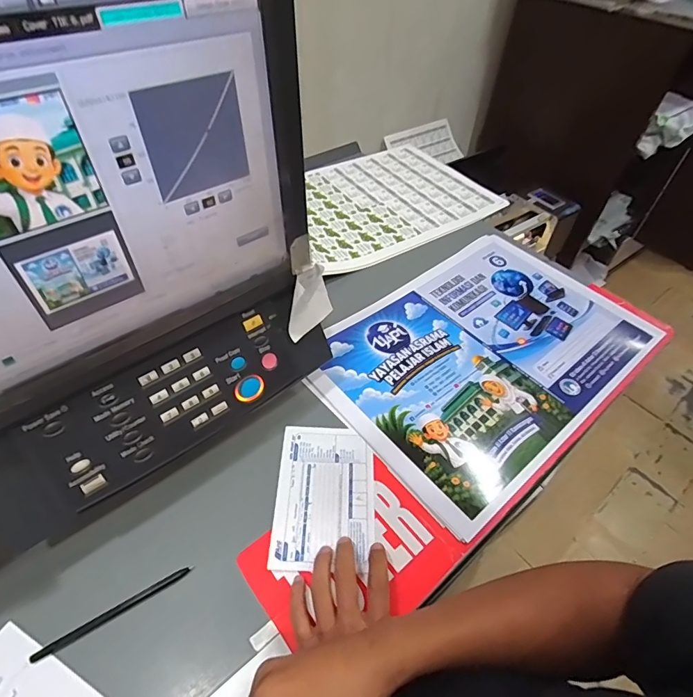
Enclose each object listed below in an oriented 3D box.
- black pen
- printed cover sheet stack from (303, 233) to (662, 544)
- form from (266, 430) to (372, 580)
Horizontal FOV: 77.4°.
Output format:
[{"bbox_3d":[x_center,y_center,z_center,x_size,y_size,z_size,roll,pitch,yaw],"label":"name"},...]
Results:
[{"bbox_3d":[-0.209,0.239,0.393,0.138,0.006,0.011,-24,54,-22],"label":"black pen"},{"bbox_3d":[0.196,-0.007,0.629,0.472,0.013,0.307,-32,58,-27],"label":"printed cover sheet stack"},{"bbox_3d":[-0.025,0.158,0.480,0.102,0.004,0.159,3,49,-1],"label":"form"}]

